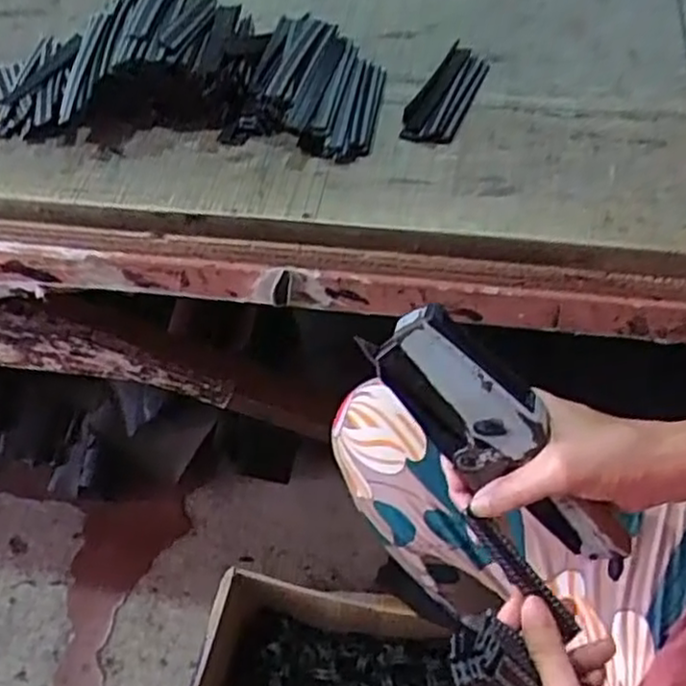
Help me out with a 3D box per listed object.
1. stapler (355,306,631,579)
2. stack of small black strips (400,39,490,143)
[{"bbox_3d":[0.093,0.057,0.401,0.189,0.054,0.039,47,64,-12],"label":"stapler"},{"bbox_3d":[0.076,-0.181,0.531,0.036,0.010,0.110,18,58,17],"label":"stack of small black strips"}]

